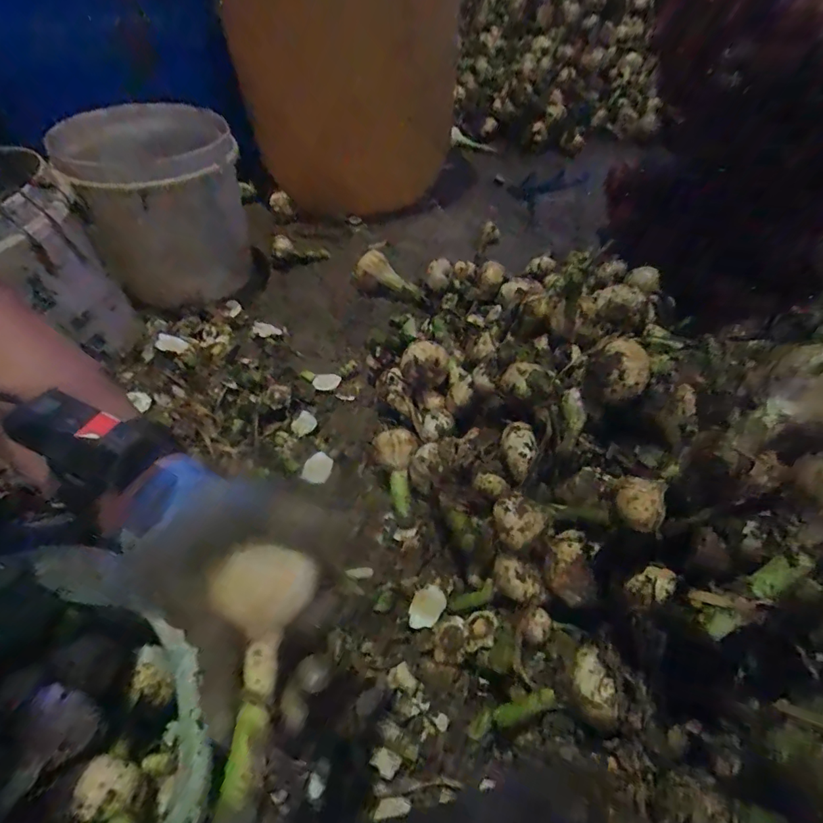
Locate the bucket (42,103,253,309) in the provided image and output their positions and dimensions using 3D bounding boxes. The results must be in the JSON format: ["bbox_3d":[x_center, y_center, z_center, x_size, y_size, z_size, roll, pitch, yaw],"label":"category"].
[{"bbox_3d":[-0.386,-0.334,0.744,0.238,0.252,0.238,-2,51,2],"label":"bucket"}]

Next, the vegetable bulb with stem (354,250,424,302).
[{"bbox_3d":[-0.042,-0.232,0.796,0.068,0.049,0.124,-38,59,-25],"label":"vegetable bulb with stem"}]

